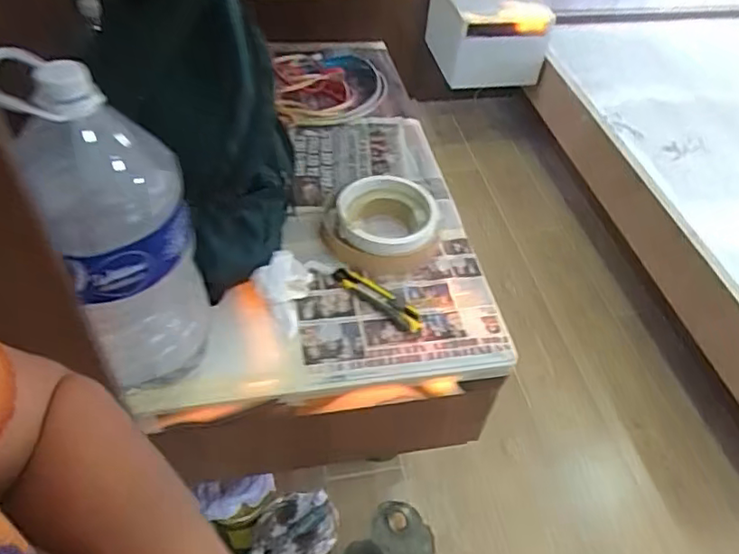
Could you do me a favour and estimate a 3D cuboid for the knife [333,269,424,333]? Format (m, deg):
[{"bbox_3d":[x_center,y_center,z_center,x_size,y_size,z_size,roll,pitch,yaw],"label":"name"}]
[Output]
[{"bbox_3d":[0.015,0.032,0.907,0.153,0.019,0.040,35,55,25],"label":"knife"}]

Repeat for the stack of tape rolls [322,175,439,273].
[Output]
[{"bbox_3d":[0.018,-0.086,0.985,0.179,0.066,0.185,3,48,-2],"label":"stack of tape rolls"}]

